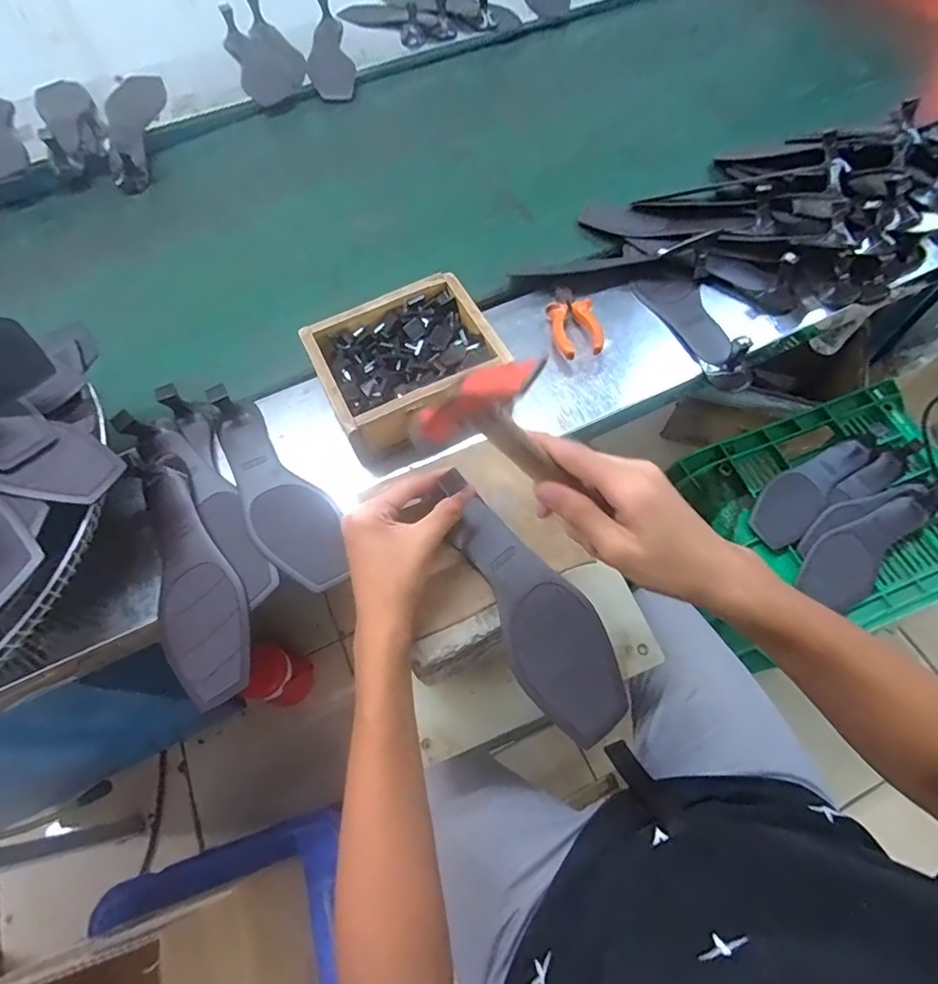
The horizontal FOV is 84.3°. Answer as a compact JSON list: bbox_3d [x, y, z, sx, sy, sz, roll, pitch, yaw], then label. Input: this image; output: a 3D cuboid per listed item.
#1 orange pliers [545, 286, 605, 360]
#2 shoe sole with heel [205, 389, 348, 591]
[{"bbox_3d":[0.118,-0.194,0.591,0.053,0.033,0.112,-5,63,0],"label":"orange pliers"},{"bbox_3d":[-0.201,-0.003,0.510,0.087,0.063,0.236,-38,68,-15],"label":"shoe sole with heel"}]

